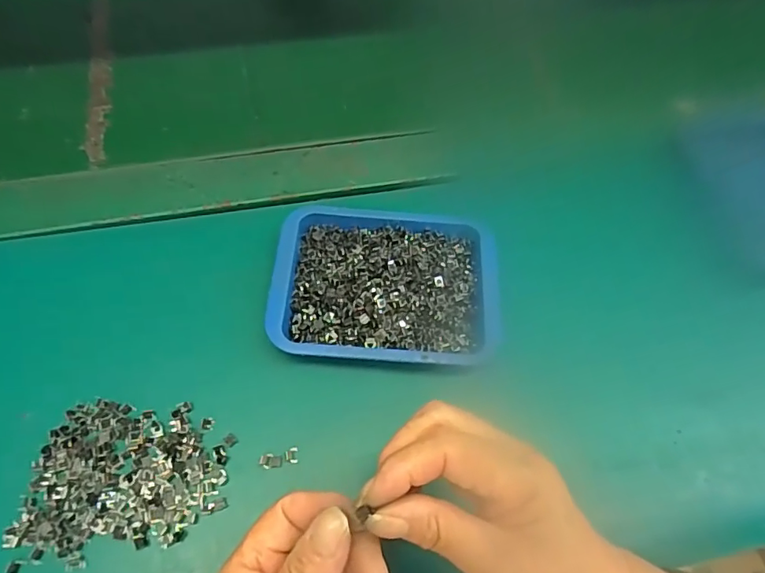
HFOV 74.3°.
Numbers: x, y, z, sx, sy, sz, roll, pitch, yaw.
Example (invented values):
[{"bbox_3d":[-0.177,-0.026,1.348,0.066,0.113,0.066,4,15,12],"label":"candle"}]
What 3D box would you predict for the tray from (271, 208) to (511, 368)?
[{"bbox_3d":[0.004,-0.003,0.362,0.158,0.022,0.123,2,62,-2],"label":"tray"}]

